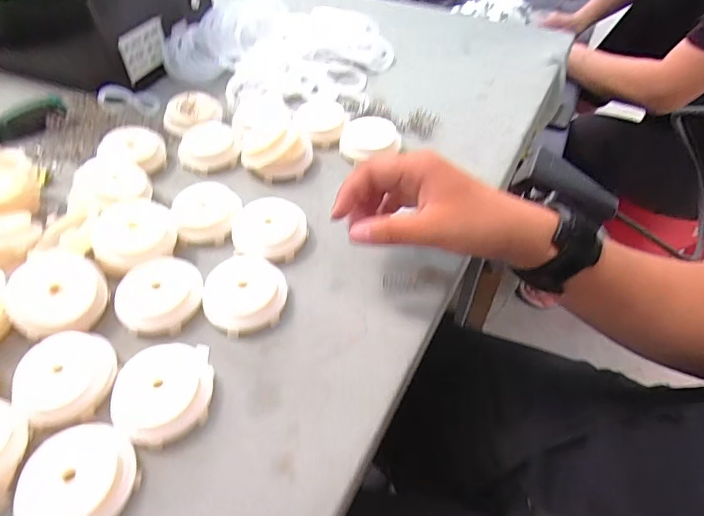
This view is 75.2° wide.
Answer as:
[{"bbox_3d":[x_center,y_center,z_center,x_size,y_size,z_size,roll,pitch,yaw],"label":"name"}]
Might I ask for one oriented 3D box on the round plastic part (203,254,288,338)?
[{"bbox_3d":[-0.077,0.024,0.332,0.057,0.015,0.060,0,48,0],"label":"round plastic part"}]

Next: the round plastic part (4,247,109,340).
[{"bbox_3d":[-0.205,0.022,0.314,0.059,0.022,0.061,1,51,-2],"label":"round plastic part"}]

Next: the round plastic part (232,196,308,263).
[{"bbox_3d":[-0.066,-0.023,0.368,0.058,0.016,0.058,-4,48,-4],"label":"round plastic part"}]

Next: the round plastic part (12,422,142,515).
[{"bbox_3d":[-0.147,0.120,0.245,0.053,0.016,0.058,0,48,0],"label":"round plastic part"}]

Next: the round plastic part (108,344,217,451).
[{"bbox_3d":[-0.116,0.082,0.280,0.056,0.016,0.059,0,48,0],"label":"round plastic part"}]

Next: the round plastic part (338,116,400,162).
[{"bbox_3d":[0.018,-0.117,0.450,0.058,0.023,0.058,0,48,0],"label":"round plastic part"}]

